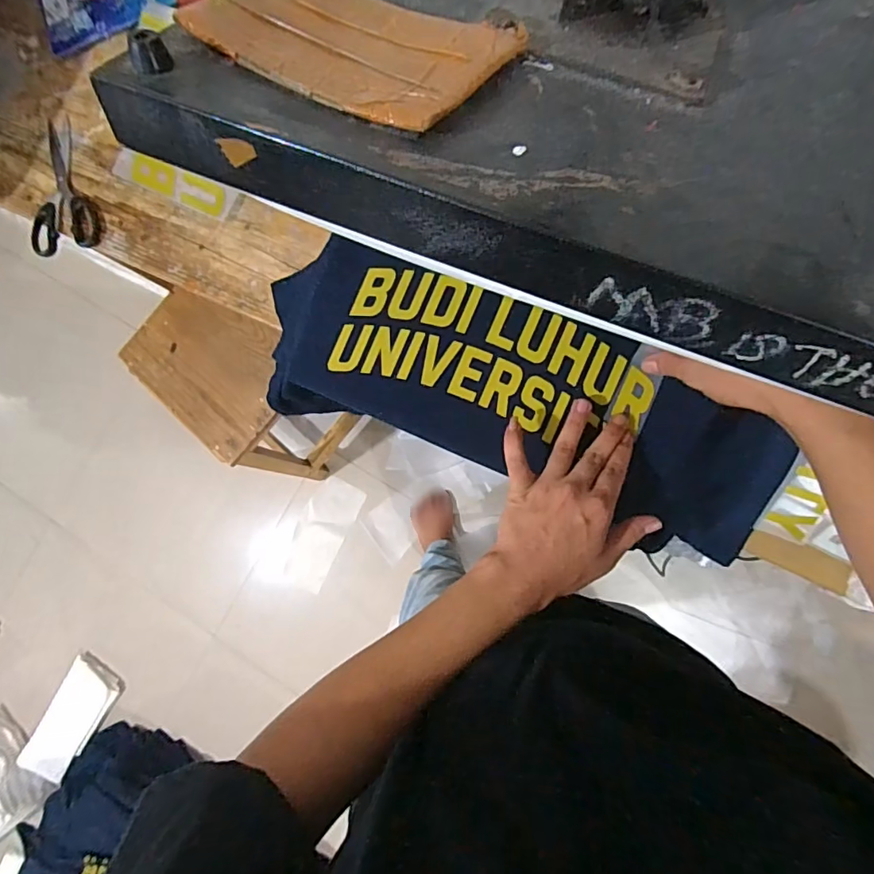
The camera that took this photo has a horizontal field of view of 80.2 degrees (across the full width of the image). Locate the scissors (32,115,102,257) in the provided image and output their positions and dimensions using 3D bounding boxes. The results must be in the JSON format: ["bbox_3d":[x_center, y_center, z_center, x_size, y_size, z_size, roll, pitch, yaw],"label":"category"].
[{"bbox_3d":[-0.501,-0.334,0.688,0.098,0.007,0.177,-9,86,7],"label":"scissors"}]

